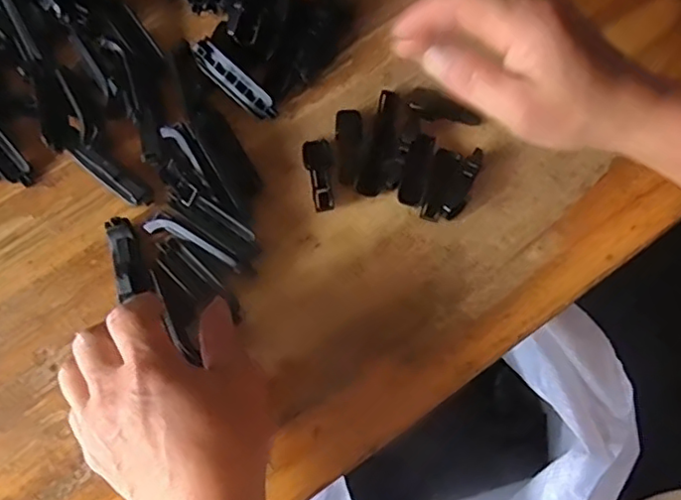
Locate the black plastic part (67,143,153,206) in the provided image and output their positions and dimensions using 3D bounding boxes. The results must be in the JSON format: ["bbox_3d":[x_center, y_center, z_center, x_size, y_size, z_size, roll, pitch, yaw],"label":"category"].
[{"bbox_3d":[-0.153,-0.051,0.403,0.063,0.012,0.016,35,77,12],"label":"black plastic part"}]

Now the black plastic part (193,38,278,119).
[{"bbox_3d":[-0.073,-0.117,0.421,0.070,0.013,0.019,42,78,1],"label":"black plastic part"}]

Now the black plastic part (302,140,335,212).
[{"bbox_3d":[-0.014,-0.050,0.408,0.018,0.004,0.051,-10,72,-1],"label":"black plastic part"}]

